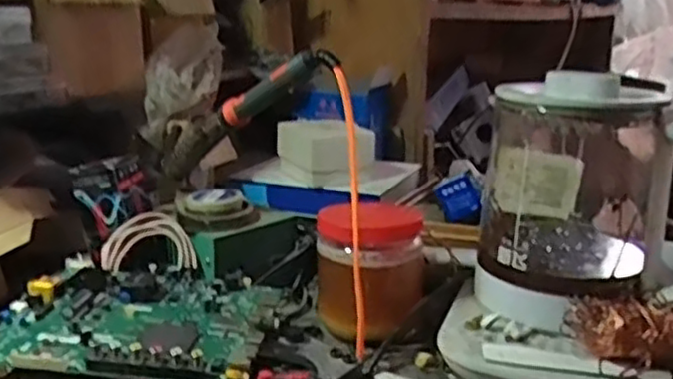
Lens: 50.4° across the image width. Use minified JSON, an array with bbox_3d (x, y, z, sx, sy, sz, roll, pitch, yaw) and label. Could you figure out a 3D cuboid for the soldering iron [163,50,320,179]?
[{"bbox_3d":[-0.091,-0.067,0.651,0.231,0.027,0.022,-30,-8,40],"label":"soldering iron"}]

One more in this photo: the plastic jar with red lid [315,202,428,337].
[{"bbox_3d":[0.030,0.070,0.623,0.096,0.109,0.075,1,16,1],"label":"plastic jar with red lid"}]

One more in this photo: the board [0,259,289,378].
[{"bbox_3d":[-0.150,0.095,0.560,0.200,0.021,0.168,5,17,5],"label":"board"}]

